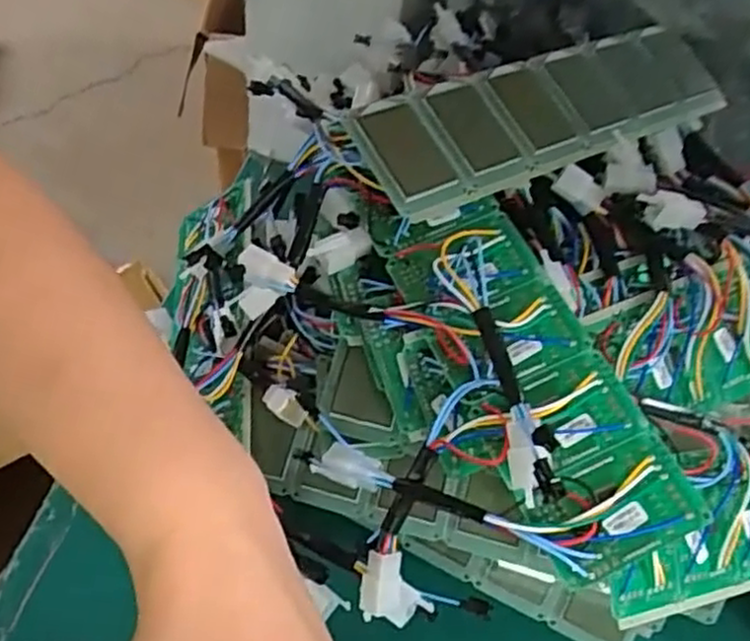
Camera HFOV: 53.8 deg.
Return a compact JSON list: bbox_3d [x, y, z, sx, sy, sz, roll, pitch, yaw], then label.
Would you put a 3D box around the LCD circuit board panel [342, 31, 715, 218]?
[{"bbox_3d":[0.121,-0.141,0.486,0.299,0.049,0.073,-26,53,-24],"label":"LCD circuit board panel"}]

